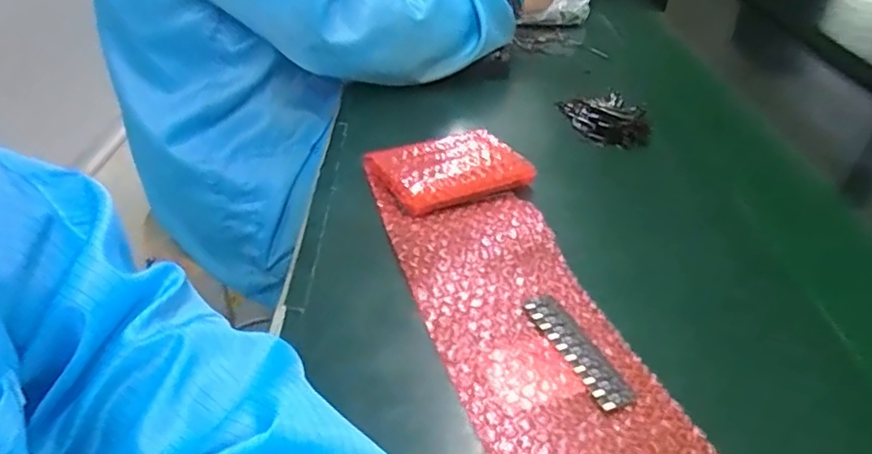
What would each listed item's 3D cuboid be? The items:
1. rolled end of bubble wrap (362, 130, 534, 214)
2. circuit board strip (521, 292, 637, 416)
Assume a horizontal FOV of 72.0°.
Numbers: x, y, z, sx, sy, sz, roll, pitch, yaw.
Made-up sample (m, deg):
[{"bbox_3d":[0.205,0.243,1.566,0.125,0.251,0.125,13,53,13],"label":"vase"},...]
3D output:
[{"bbox_3d":[0.014,-0.053,0.553,0.121,0.029,0.092,-14,41,-22],"label":"rolled end of bubble wrap"},{"bbox_3d":[0.091,0.079,0.390,0.026,0.004,0.098,-13,40,-20],"label":"circuit board strip"}]

